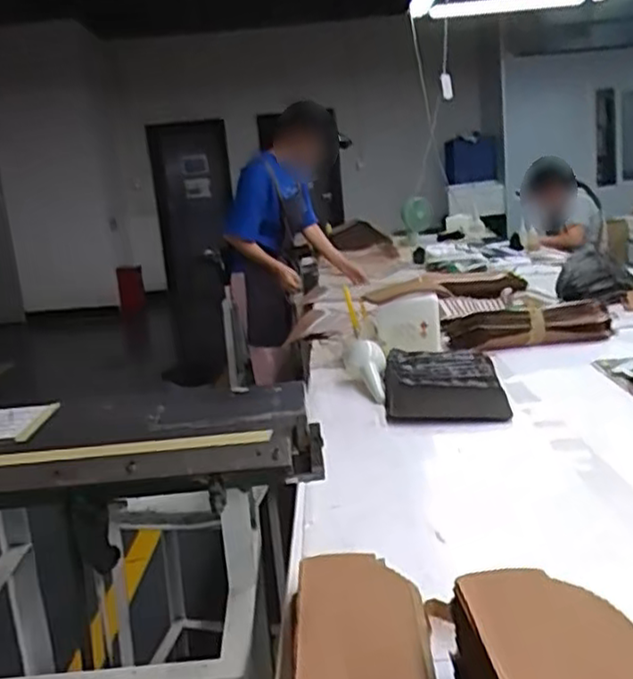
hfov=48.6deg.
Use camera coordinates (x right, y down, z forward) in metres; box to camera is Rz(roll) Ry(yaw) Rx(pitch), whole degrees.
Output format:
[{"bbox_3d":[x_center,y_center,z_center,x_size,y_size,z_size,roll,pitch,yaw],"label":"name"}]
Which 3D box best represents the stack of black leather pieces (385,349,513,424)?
[{"bbox_3d":[0.263,0.084,1.480,0.236,0.048,0.379,-4,13,6],"label":"stack of black leather pieces"}]

